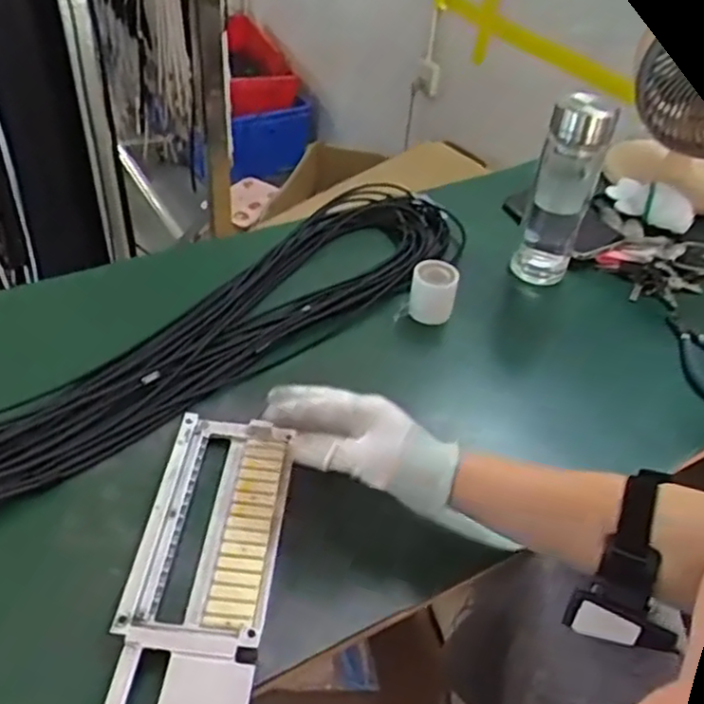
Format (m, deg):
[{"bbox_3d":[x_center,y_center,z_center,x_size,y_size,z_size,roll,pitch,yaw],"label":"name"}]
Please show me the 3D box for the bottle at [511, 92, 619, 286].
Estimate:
[{"bbox_3d":[0.247,-0.189,0.839,0.068,0.220,0.065,20,43,15],"label":"bottle"}]

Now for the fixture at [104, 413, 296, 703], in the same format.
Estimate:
[{"bbox_3d":[-0.111,0.202,0.479,0.097,0.019,0.399,5,43,-1],"label":"fixture"}]

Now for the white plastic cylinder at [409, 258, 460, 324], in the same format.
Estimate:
[{"bbox_3d":[0.090,-0.066,0.794,0.051,0.052,0.044,10,42,5],"label":"white plastic cylinder"}]

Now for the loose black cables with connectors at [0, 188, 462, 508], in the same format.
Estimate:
[{"bbox_3d":[-0.172,-0.017,0.703,0.787,0.046,0.165,-31,53,-34],"label":"loose black cables with connectors"}]

